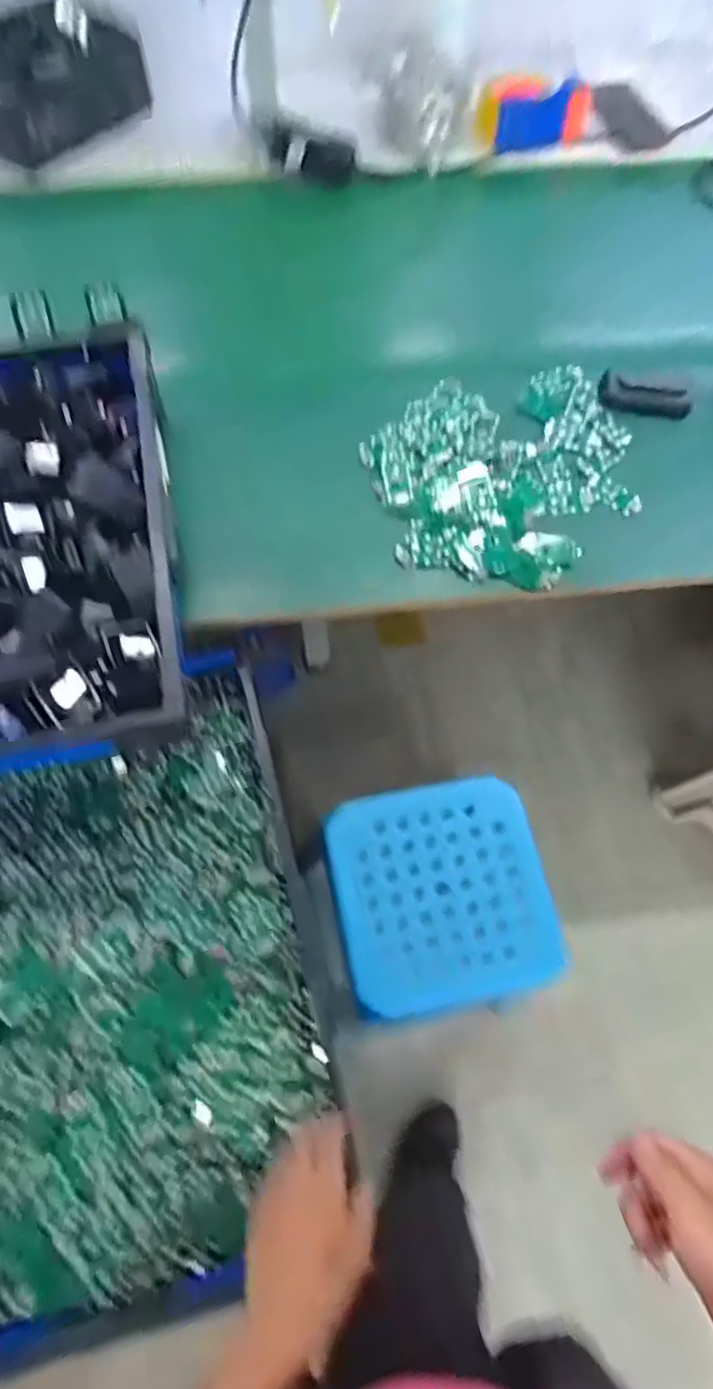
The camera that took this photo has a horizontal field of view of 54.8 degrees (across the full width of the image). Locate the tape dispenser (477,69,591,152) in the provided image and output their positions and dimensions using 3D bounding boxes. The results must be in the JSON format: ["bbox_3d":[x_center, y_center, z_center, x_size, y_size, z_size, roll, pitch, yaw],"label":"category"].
[{"bbox_3d":[0.257,-0.846,0.997,0.168,0.083,0.030,-8,55,-5],"label":"tape dispenser"}]

